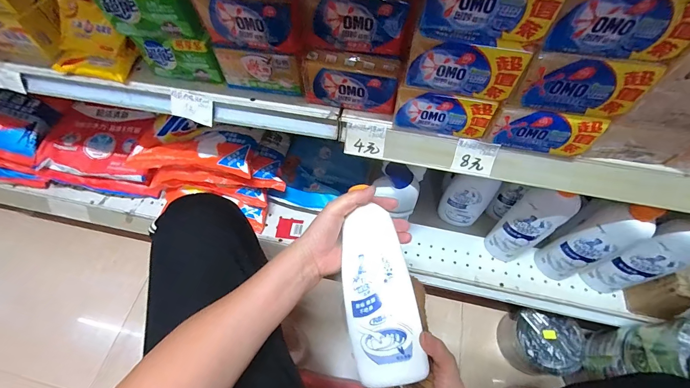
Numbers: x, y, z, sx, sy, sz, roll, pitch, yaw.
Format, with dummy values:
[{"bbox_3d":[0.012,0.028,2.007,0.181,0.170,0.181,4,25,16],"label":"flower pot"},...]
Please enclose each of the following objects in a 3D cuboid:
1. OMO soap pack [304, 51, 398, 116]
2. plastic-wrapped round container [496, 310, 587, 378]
[{"bbox_3d":[0.007,-0.138,0.402,0.114,0.063,0.035,11,62,8],"label":"OMO soap pack"},{"bbox_3d":[0.415,0.323,0.696,0.122,0.099,0.111,-1,61,1],"label":"plastic-wrapped round container"}]

